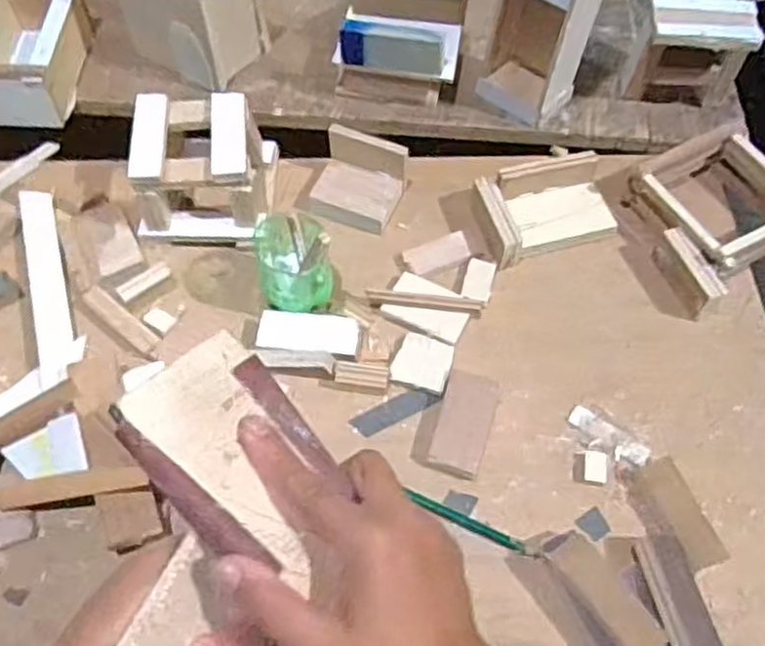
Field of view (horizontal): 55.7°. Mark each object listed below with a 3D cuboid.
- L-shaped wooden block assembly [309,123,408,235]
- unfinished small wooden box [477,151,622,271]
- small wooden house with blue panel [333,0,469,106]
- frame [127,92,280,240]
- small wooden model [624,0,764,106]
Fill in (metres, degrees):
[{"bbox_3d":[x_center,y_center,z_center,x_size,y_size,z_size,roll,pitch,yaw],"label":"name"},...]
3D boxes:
[{"bbox_3d":[-0.023,-0.128,0.647,0.077,0.045,0.069,19,62,9],"label":"L-shaped wooden block assembly"},{"bbox_3d":[0.146,-0.106,0.643,0.120,0.034,0.083,-18,60,-11],"label":"unfinished small wooden box"},{"bbox_3d":[0.021,-0.295,0.716,0.115,0.089,0.150,9,61,4],"label":"small wooden house with blue panel"},{"bbox_3d":[-0.155,-0.139,0.624,0.111,0.074,0.107,1,60,-1],"label":"frame"},{"bbox_3d":[0.287,-0.276,0.686,0.117,0.118,0.084,14,61,6],"label":"small wooden model"}]

